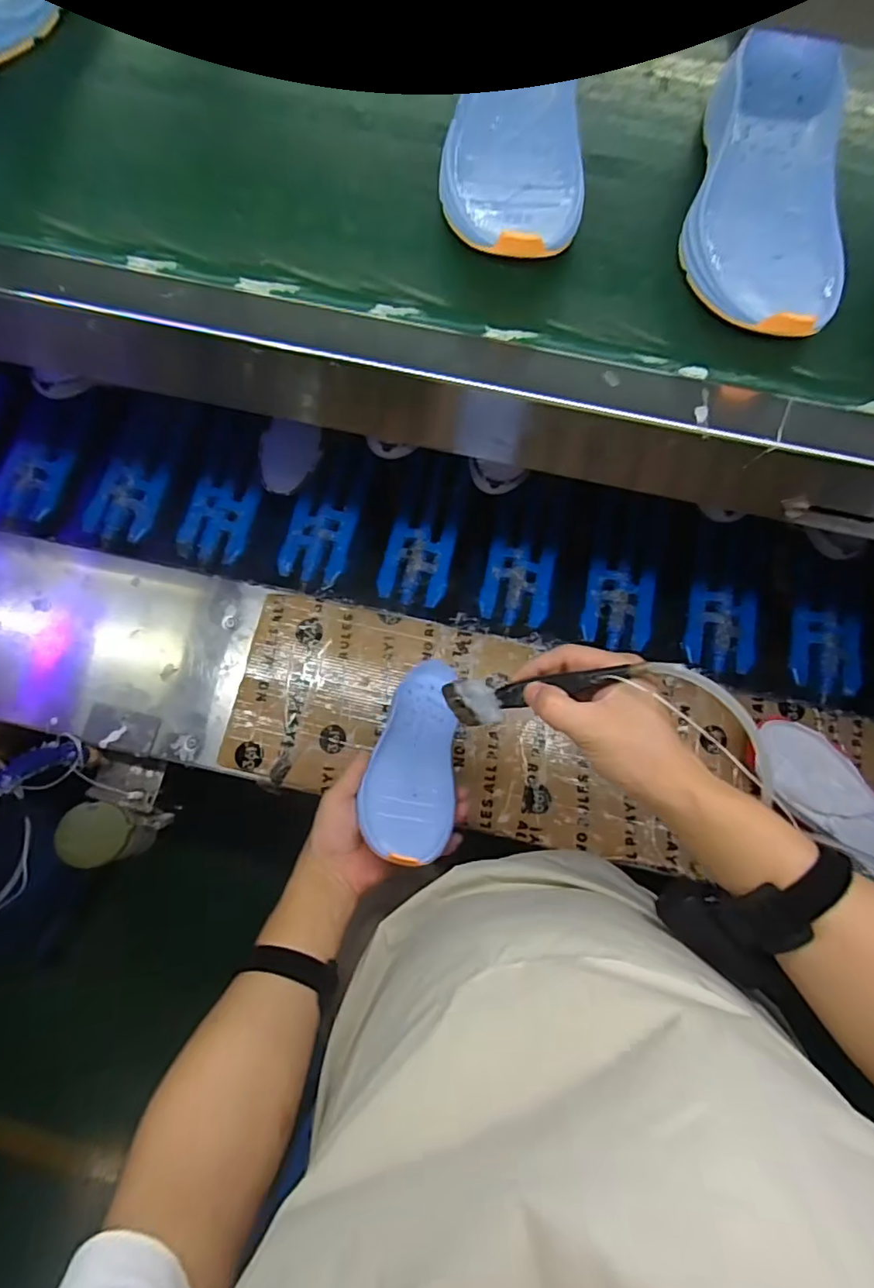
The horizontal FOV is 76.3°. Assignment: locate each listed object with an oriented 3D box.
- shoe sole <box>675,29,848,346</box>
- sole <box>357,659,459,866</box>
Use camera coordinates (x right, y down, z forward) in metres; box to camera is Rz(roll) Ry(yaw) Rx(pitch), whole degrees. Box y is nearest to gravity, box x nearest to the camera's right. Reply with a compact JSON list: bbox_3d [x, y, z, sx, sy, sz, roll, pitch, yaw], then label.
[{"bbox_3d":[0.211,-0.282,0.355,0.094,0.043,0.199,5,76,-1],"label":"shoe sole"},{"bbox_3d":[-0.022,0.108,0.572,0.081,0.023,0.252,7,42,0],"label":"sole"}]

